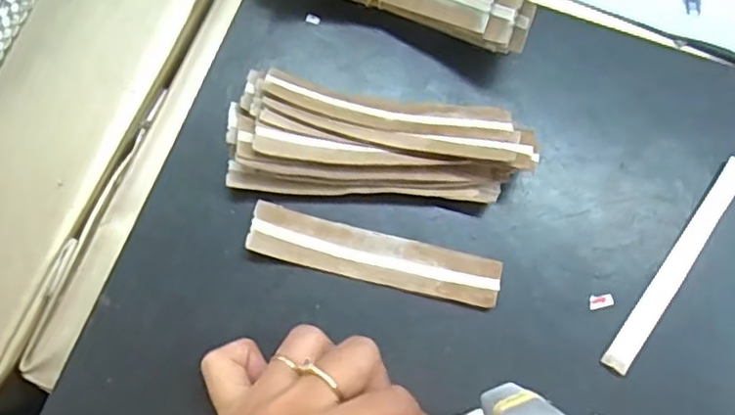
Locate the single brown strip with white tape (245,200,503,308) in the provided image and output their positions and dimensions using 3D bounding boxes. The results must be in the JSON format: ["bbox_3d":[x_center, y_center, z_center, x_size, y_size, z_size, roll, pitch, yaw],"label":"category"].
[{"bbox_3d":[0.004,0.023,0.302,0.119,0.007,0.024,14,81,0],"label":"single brown strip with white tape"}]

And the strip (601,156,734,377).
[{"bbox_3d":[0.151,0.027,0.305,0.013,0.004,0.122,36,79,7],"label":"strip"}]

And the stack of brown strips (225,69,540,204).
[{"bbox_3d":[0.006,-0.032,0.303,0.140,0.030,0.055,6,77,0],"label":"stack of brown strips"}]

